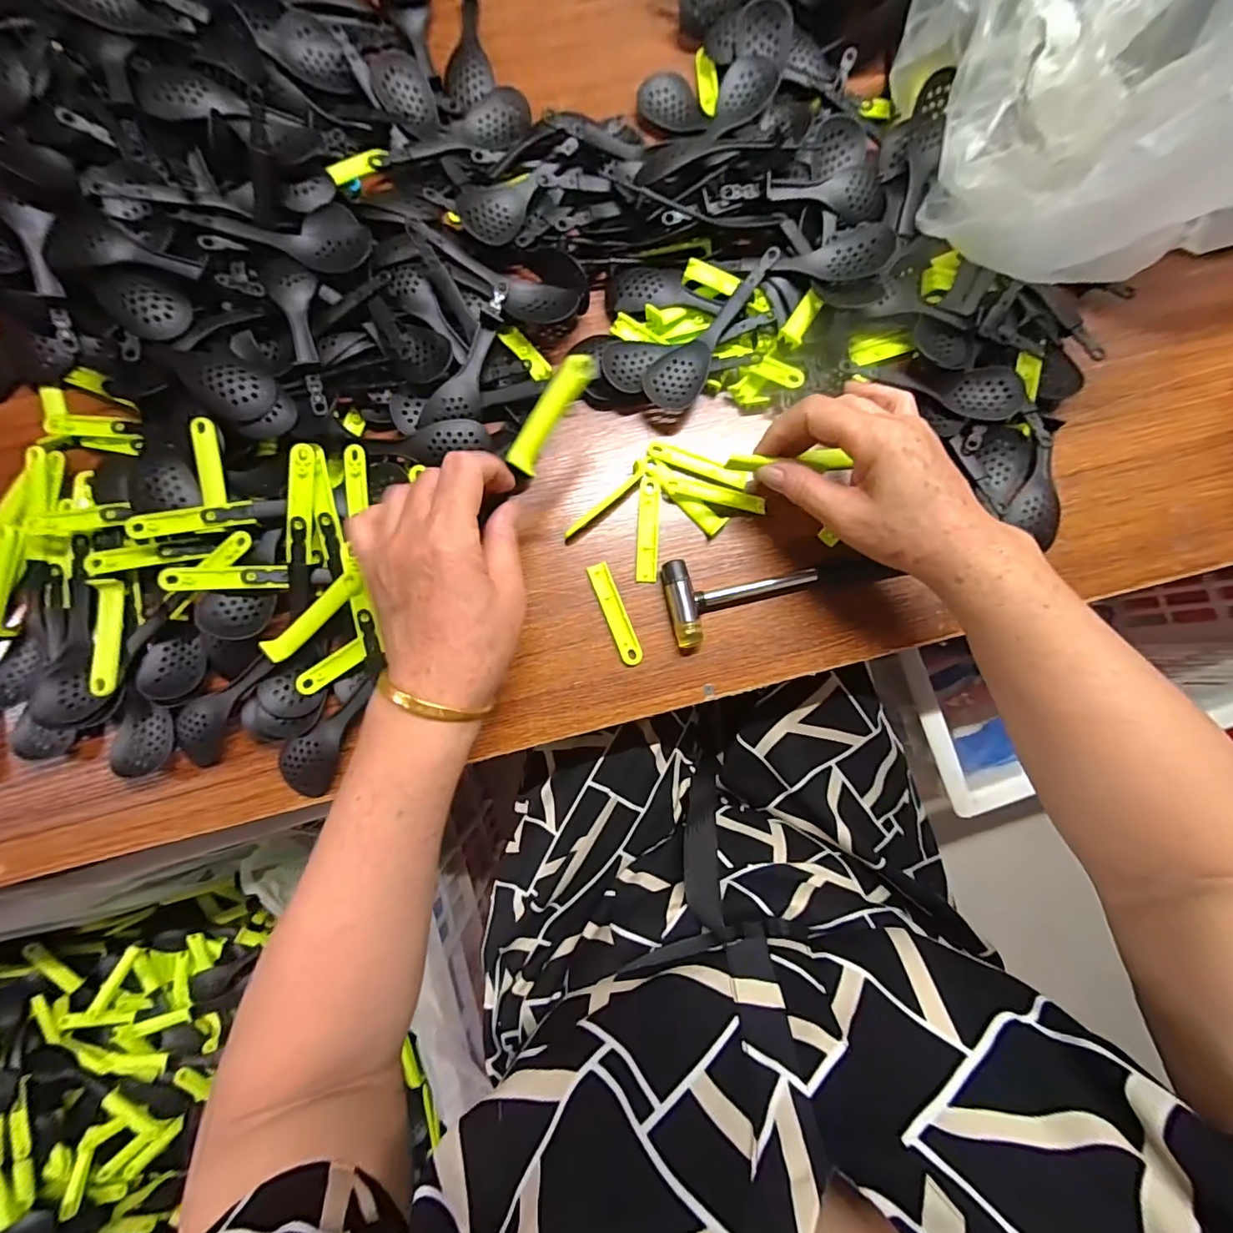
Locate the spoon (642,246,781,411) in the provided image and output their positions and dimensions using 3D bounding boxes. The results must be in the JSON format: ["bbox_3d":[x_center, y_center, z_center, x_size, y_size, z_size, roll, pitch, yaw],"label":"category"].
[{"bbox_3d":[0.066,-0.204,0.370,0.040,0.026,0.124,39,88,-1],"label":"spoon"}]

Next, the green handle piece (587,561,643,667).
[{"bbox_3d":[0.000,-0.002,0.373,0.015,0.007,0.076,-21,86,-3],"label":"green handle piece"}]

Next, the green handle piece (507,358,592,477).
[{"bbox_3d":[-0.040,-0.124,0.318,0.019,0.009,0.077,33,94,-1],"label":"green handle piece"}]

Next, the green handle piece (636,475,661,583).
[{"bbox_3d":[0.024,-0.064,0.379,0.016,0.004,0.077,3,85,-1],"label":"green handle piece"}]

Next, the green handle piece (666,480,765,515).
[{"bbox_3d":[0.072,-0.088,0.382,0.073,0.005,0.012,12,85,0],"label":"green handle piece"}]

